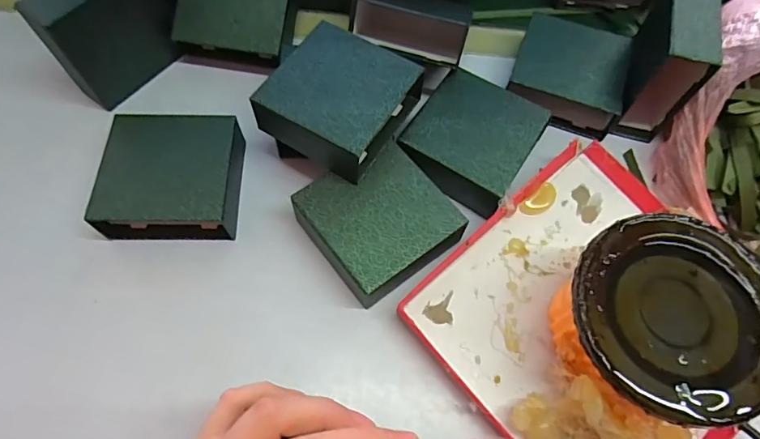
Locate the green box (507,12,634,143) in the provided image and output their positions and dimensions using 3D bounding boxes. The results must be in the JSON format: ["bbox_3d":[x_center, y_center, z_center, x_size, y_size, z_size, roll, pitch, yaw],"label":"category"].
[{"bbox_3d":[0.164,-0.130,0.413,0.092,0.037,0.094,19,66,6],"label":"green box"}]

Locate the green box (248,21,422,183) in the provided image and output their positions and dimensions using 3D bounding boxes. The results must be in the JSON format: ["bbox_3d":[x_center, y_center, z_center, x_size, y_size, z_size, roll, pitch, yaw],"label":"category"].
[{"bbox_3d":[-0.031,-0.089,0.347,0.093,0.039,0.098,30,67,11],"label":"green box"}]

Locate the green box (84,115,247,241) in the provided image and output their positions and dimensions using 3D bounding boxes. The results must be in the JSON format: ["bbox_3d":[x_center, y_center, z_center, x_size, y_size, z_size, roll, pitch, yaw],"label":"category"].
[{"bbox_3d":[-0.156,-0.036,0.358,0.091,0.037,0.096,1,65,-2],"label":"green box"}]

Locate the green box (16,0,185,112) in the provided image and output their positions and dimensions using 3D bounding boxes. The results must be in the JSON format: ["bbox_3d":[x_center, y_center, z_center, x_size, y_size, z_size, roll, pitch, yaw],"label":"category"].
[{"bbox_3d":[-0.212,-0.153,0.374,0.044,0.088,0.099,40,70,15],"label":"green box"}]

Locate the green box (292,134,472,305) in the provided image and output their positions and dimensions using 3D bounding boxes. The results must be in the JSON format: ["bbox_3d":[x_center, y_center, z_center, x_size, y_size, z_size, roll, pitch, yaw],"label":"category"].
[{"bbox_3d":[-0.002,0.004,0.345,0.093,0.035,0.092,-32,70,-16],"label":"green box"}]

